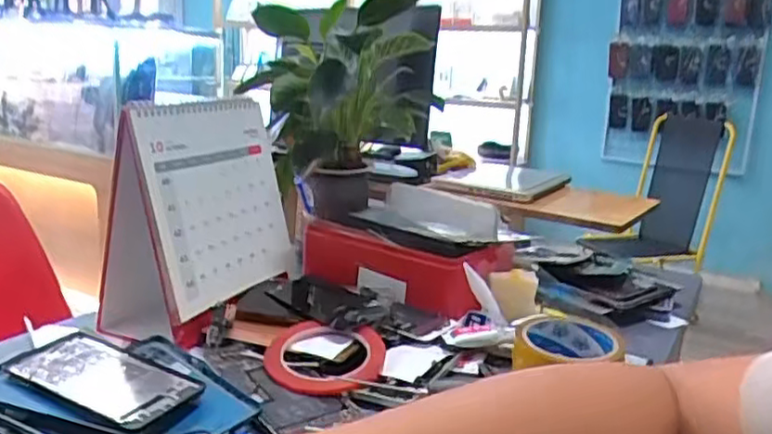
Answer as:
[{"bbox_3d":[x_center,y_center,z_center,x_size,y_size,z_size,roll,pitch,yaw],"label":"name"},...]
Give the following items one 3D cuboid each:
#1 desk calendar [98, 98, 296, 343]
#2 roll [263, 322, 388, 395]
[{"bbox_3d":[-0.186,-0.017,0.734,0.106,0.203,0.218,10,14,26],"label":"desk calendar"},{"bbox_3d":[-0.057,0.125,0.611,0.109,0.024,0.114,3,13,-1],"label":"roll"}]

